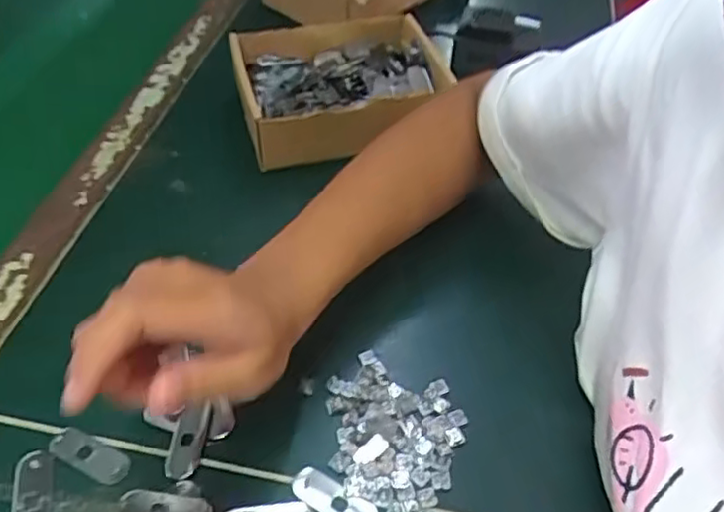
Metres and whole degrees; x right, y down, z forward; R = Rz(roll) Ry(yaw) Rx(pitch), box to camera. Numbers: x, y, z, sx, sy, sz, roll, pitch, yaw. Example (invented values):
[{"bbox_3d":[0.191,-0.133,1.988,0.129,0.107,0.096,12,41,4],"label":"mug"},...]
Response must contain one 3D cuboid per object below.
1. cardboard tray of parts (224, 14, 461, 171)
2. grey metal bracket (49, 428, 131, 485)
[{"bbox_3d":[-0.019,-0.151,0.586,0.173,0.047,0.148,-14,48,-13],"label":"cardboard tray of parts"},{"bbox_3d":[-0.150,0.109,0.372,0.051,0.004,0.018,20,49,18],"label":"grey metal bracket"}]

